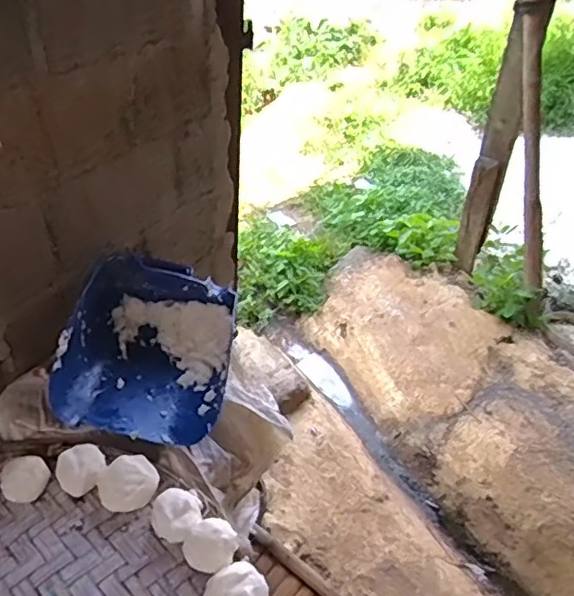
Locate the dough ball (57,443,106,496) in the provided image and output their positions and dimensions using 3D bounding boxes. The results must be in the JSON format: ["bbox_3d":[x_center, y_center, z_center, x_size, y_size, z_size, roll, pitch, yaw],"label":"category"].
[{"bbox_3d":[-0.328,0.273,0.937,0.074,0.041,0.069,3,41,-3],"label":"dough ball"}]

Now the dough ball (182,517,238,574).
[{"bbox_3d":[-0.111,0.361,0.859,0.068,0.044,0.064,3,41,-3],"label":"dough ball"}]

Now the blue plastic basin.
[{"bbox_3d":[-0.248,0.089,1.083,0.285,0.137,0.325,6,41,0],"label":"blue plastic basin"}]

